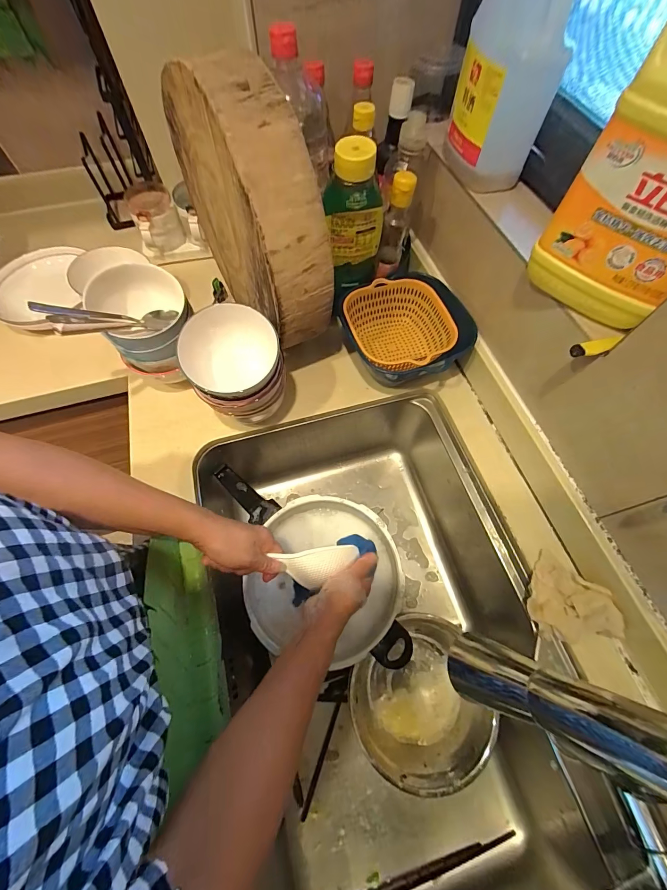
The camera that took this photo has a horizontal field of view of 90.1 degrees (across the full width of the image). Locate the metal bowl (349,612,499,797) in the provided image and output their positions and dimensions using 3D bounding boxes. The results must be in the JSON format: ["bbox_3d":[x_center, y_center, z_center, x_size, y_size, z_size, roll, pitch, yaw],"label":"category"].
[{"bbox_3d":[0.126,0.383,0.515,0.193,0.069,0.203,-1,66,2],"label":"metal bowl"}]

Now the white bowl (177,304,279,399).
[{"bbox_3d":[-0.132,-0.113,0.451,0.117,0.093,0.108,-1,66,2],"label":"white bowl"}]

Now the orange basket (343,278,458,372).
[{"bbox_3d":[0.119,-0.193,0.576,0.157,0.080,0.164,-16,66,-5],"label":"orange basket"}]

